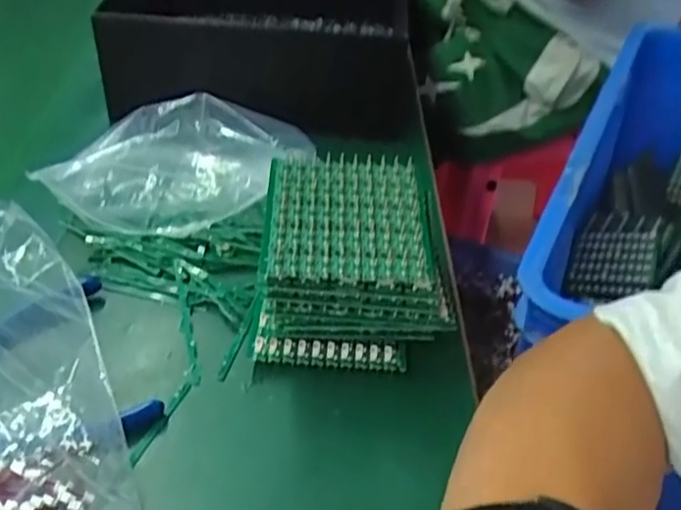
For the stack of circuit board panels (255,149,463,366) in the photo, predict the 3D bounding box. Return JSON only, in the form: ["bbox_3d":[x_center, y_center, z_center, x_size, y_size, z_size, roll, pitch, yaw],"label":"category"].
[{"bbox_3d":[0.010,0.004,0.368,0.099,0.074,0.090,3,41,1],"label":"stack of circuit board panels"}]

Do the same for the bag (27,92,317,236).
[{"bbox_3d":[-0.098,-0.058,0.434,0.165,0.059,0.074,-11,42,-14],"label":"bag"}]

